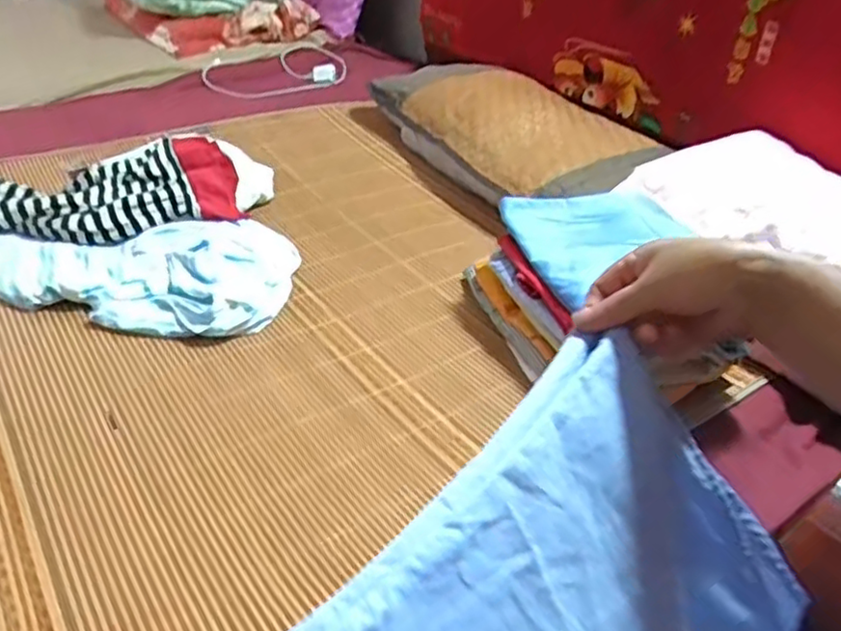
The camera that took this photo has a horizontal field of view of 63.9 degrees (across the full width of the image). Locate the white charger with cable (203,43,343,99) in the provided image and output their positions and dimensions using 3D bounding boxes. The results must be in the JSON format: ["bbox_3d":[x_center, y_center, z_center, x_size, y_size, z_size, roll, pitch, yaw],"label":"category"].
[{"bbox_3d":[-0.334,-0.569,1.560,0.334,0.049,0.249,-9,38,-18],"label":"white charger with cable"}]

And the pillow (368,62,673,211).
[{"bbox_3d":[0.178,-0.326,1.216,0.321,0.112,0.541,-16,40,-26],"label":"pillow"}]

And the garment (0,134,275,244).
[{"bbox_3d":[-0.498,-0.177,0.942,0.570,0.055,0.233,-9,38,-18],"label":"garment"}]

